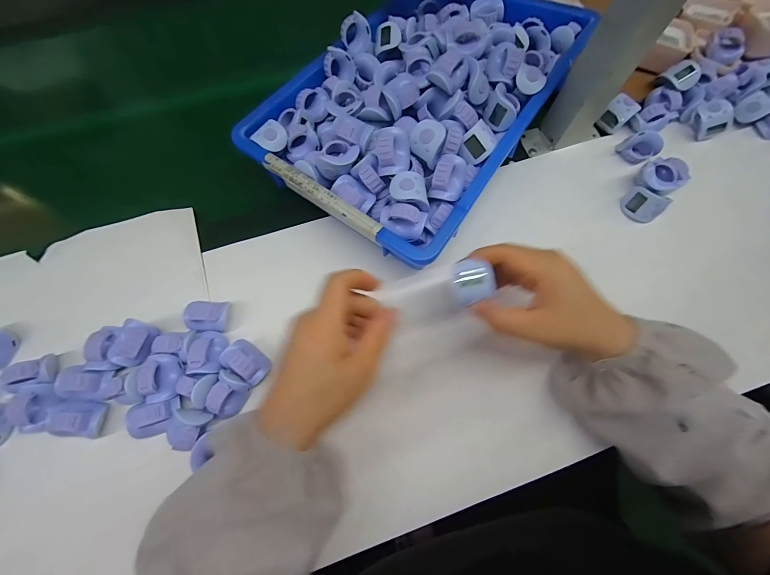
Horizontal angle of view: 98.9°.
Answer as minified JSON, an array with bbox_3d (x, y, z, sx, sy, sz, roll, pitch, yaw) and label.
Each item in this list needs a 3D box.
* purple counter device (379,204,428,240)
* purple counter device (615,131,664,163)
[{"bbox_3d":[0.016,-0.061,0.299,0.040,0.021,0.027,7,71,2],"label":"purple counter device"},{"bbox_3d":[0.300,-0.166,0.388,0.032,0.035,0.028,-11,72,-4],"label":"purple counter device"}]

